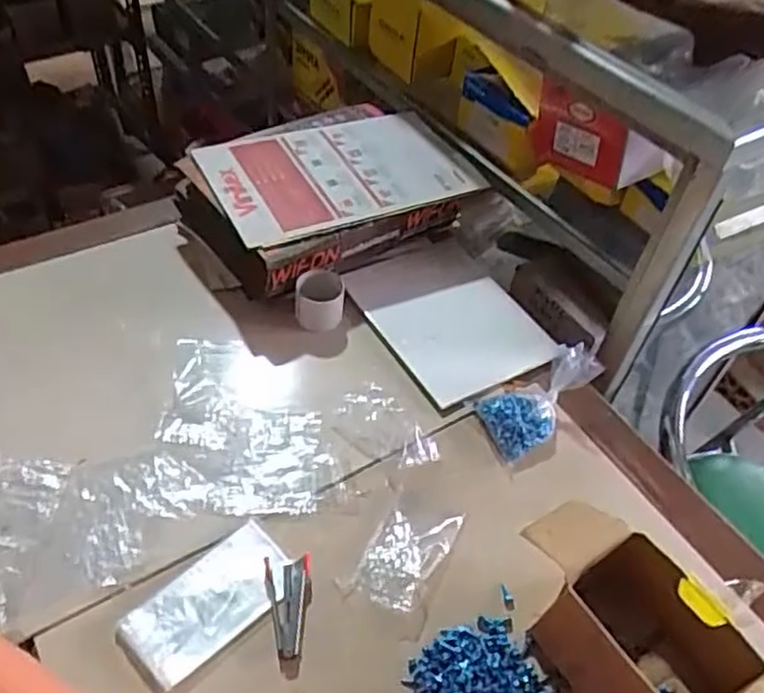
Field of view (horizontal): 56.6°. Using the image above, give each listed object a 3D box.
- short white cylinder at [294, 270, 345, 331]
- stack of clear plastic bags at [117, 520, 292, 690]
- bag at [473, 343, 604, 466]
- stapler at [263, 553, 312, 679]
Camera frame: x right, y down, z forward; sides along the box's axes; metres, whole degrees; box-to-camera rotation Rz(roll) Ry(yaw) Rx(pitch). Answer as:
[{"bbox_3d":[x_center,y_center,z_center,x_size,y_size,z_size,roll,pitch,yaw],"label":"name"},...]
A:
[{"bbox_3d":[-0.080,-0.061,0.902,0.059,0.055,0.070,1,49,-6],"label":"short white cylinder"},{"bbox_3d":[-0.157,0.234,0.657,0.080,0.010,0.151,39,55,25],"label":"stack of clear plastic bags"},{"bbox_3d":[0.179,0.060,0.818,0.152,0.039,0.080,-39,61,-8],"label":"bag"},{"bbox_3d":[-0.084,0.243,0.650,0.041,0.017,0.103,-3,49,-9],"label":"stapler"}]

